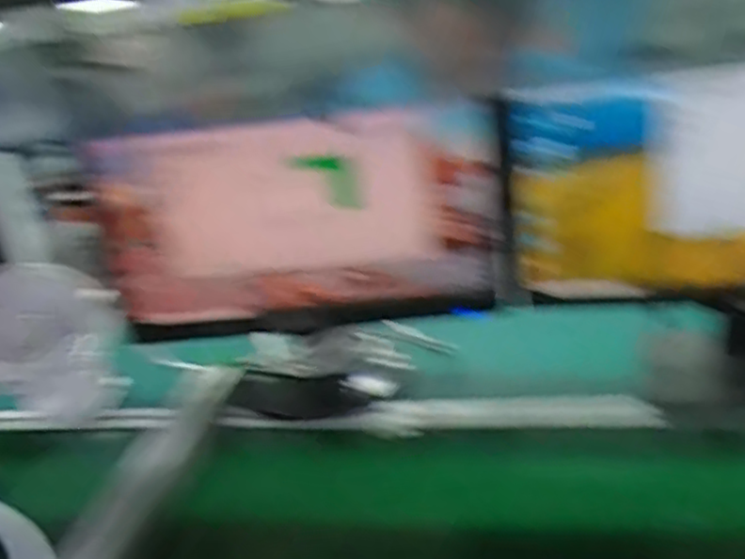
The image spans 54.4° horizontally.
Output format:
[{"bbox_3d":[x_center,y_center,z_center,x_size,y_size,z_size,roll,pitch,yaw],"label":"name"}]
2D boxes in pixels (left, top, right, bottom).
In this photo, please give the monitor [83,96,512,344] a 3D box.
[{"bbox_3d":[-0.078,-0.041,0.780,0.444,0.275,0.046,-3,35,1],"label":"monitor"}]

